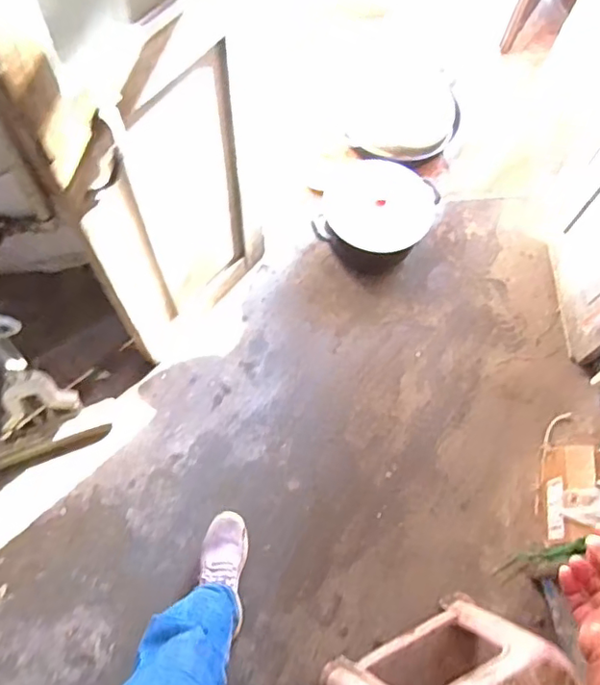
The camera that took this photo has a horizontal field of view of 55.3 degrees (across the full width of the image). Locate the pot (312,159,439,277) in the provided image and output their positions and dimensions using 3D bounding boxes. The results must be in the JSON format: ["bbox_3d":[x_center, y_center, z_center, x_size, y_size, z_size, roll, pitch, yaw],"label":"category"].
[{"bbox_3d":[0.199,-0.338,1.535,0.283,0.155,0.300,1,66,-2],"label":"pot"}]

